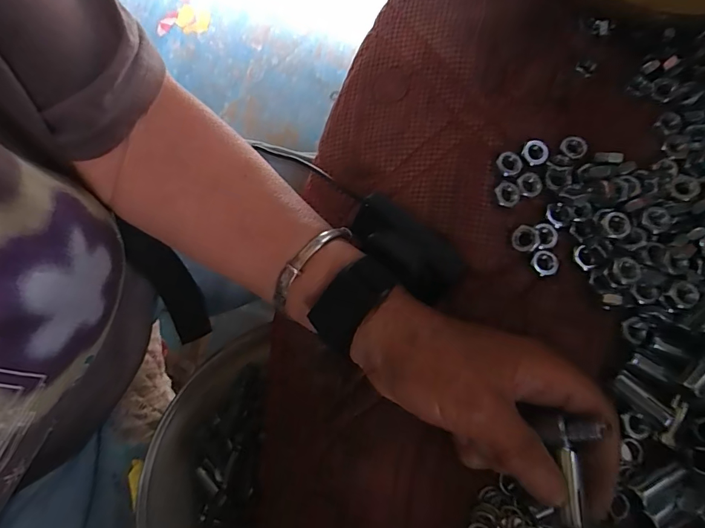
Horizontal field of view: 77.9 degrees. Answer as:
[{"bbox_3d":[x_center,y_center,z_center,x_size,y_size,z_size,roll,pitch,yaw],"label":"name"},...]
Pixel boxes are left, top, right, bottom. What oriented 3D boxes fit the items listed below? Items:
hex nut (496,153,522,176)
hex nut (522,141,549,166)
[{"bbox_3d":[0.099,-0.063,0.275,0.015,0.006,0.015,37,77,9],"label":"hex nut"},{"bbox_3d":[0.116,-0.070,0.278,0.015,0.006,0.016,37,77,9],"label":"hex nut"}]

